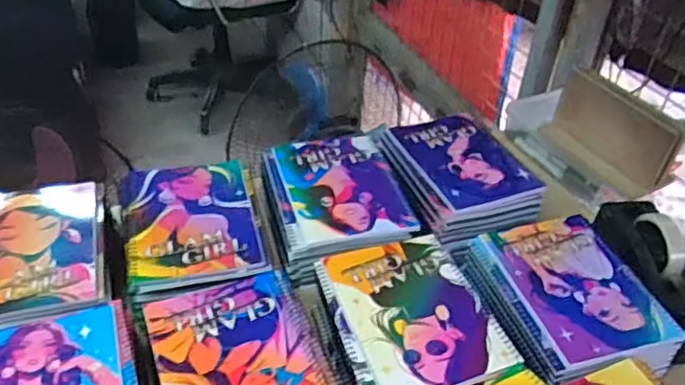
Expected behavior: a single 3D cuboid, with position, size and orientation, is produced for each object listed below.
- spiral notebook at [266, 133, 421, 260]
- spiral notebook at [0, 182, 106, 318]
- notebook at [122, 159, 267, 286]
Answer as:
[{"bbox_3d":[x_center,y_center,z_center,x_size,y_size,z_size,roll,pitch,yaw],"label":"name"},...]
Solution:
[{"bbox_3d":[-0.007,-0.012,0.832,0.165,0.009,0.214,-6,40,-13],"label":"spiral notebook"},{"bbox_3d":[-0.356,0.056,0.696,0.154,0.018,0.205,-9,41,-16],"label":"spiral notebook"},{"bbox_3d":[-0.188,0.028,0.754,0.154,0.011,0.204,-7,41,-14],"label":"notebook"}]

